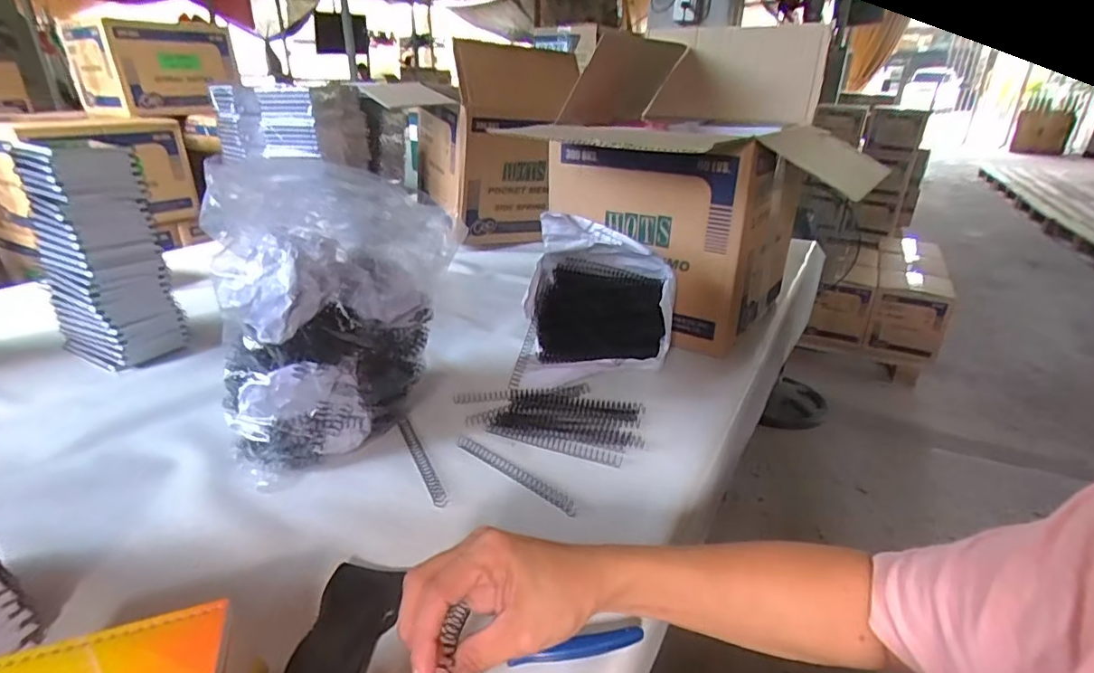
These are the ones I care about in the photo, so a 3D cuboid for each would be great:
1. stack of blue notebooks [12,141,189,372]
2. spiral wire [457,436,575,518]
[{"bbox_3d":[-0.587,-0.106,0.719,0.114,0.274,0.103,12,28,20],"label":"stack of blue notebooks"},{"bbox_3d":[-0.033,0.135,0.540,0.154,0.006,0.016,21,32,33],"label":"spiral wire"}]

